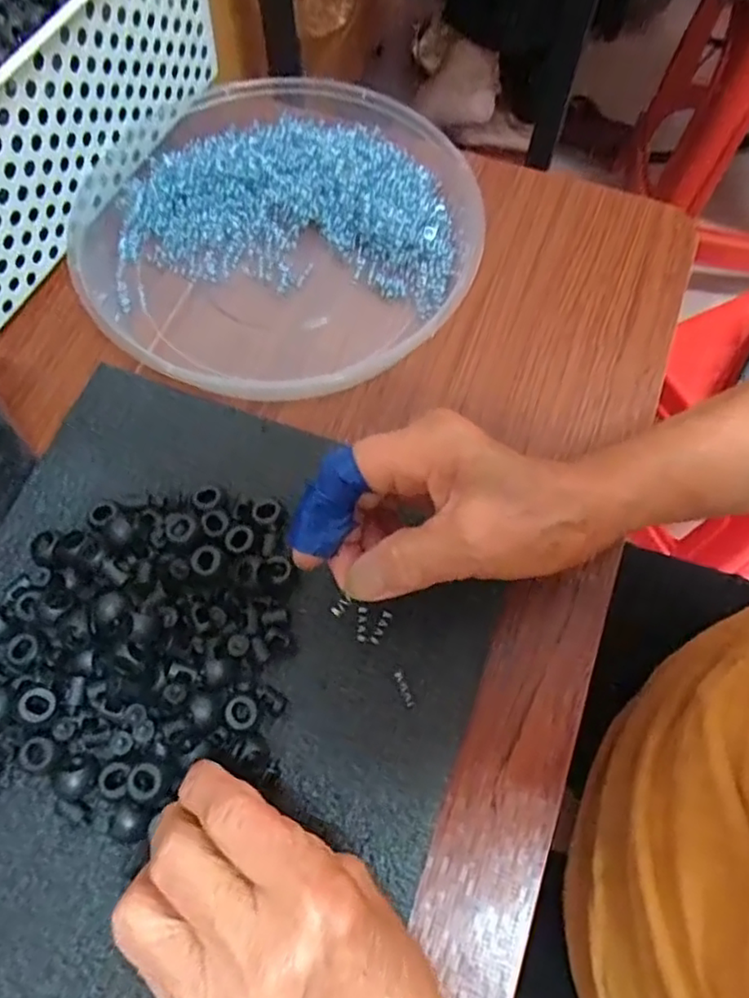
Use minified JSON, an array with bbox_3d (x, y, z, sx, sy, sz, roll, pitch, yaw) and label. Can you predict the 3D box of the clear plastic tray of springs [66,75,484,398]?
[{"bbox_3d":[-0.060,-0.171,0.389,0.228,0.035,0.209,-11,67,-5],"label":"clear plastic tray of springs"}]

